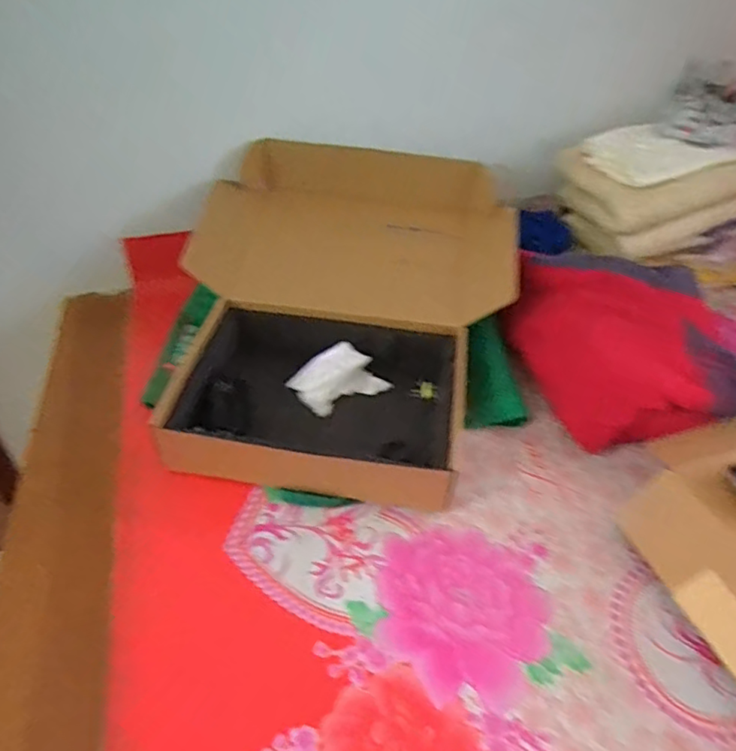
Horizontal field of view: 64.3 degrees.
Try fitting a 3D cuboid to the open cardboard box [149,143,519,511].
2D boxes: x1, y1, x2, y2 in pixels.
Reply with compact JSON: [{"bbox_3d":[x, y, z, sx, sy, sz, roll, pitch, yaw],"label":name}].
[{"bbox_3d":[-0.030,-0.097,0.831,0.461,0.235,0.530,5,41,6],"label":"open cardboard box"}]

